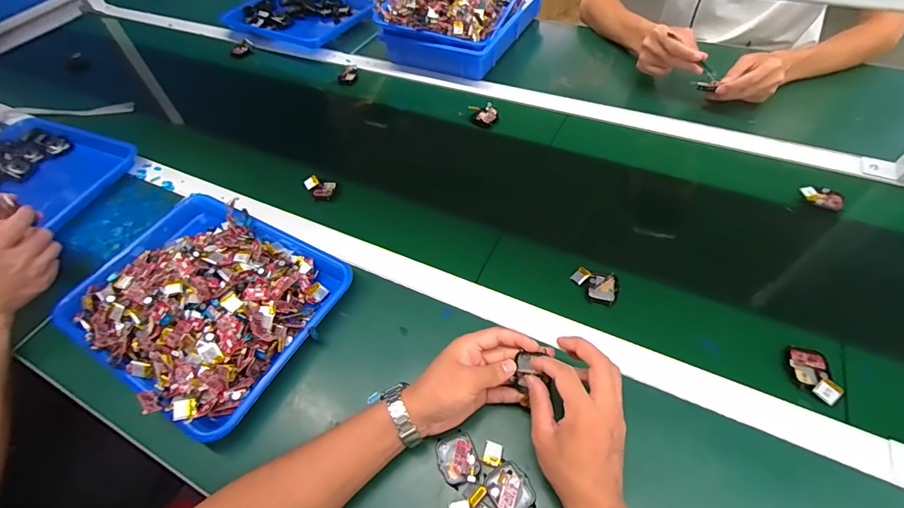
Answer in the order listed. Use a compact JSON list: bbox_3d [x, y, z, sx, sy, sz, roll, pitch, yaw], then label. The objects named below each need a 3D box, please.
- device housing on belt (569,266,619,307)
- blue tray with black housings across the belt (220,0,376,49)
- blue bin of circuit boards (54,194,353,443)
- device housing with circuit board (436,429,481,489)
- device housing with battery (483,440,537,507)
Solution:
[{"bbox_3d":[0.182,0.040,0.521,0.057,0.013,0.044,18,58,18],"label":"device housing on belt"},{"bbox_3d":[-0.382,-0.612,1.039,0.335,0.033,0.266,28,61,23],"label":"blue tray with black housings across the belt"},{"bbox_3d":[-0.330,0.049,0.542,0.337,0.076,0.259,23,59,20],"label":"blue bin of circuit boards"},{"bbox_3d":[0.006,0.206,0.416,0.039,0.015,0.050,-17,54,-7],"label":"device housing with circuit board"},{"bbox_3d":[0.051,0.222,0.404,0.039,0.012,0.067,-31,57,-17],"label":"device housing with battery"}]

